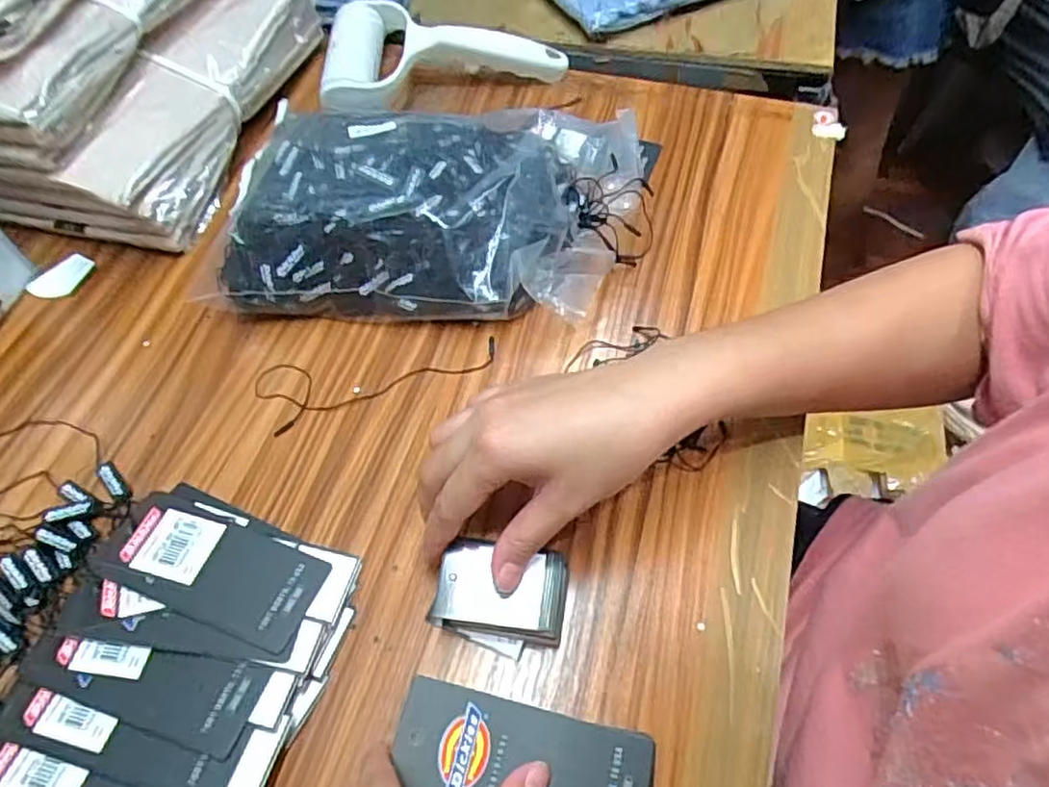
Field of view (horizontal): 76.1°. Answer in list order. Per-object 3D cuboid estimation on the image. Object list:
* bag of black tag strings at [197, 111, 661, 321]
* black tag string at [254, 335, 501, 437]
[{"bbox_3d":[-0.057,-0.126,0.439,0.268,0.063,0.167,3,58,4],"label":"bag of black tag strings"},{"bbox_3d":[-0.090,-0.016,0.410,0.144,0.004,0.048,-19,59,-9],"label":"black tag string"}]

